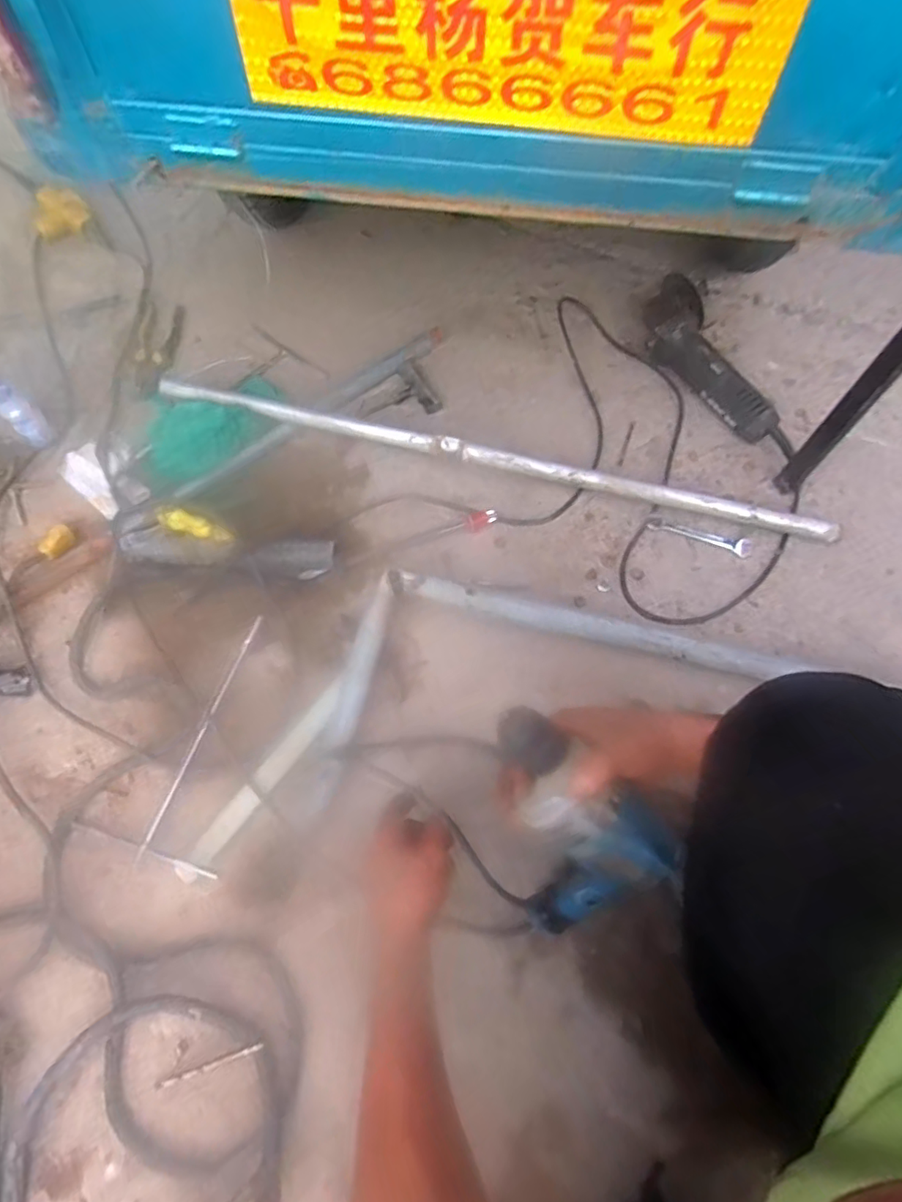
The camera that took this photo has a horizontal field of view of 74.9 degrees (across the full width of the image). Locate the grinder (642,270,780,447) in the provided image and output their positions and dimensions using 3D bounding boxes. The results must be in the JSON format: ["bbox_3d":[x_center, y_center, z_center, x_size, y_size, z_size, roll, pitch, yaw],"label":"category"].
[{"bbox_3d":[0.378,-0.363,0.897,0.087,0.077,0.300,-21,68,-10],"label":"grinder"}]

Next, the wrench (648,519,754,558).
[{"bbox_3d":[0.340,-0.086,0.804,0.139,0.011,0.024,14,67,5],"label":"wrench"}]

